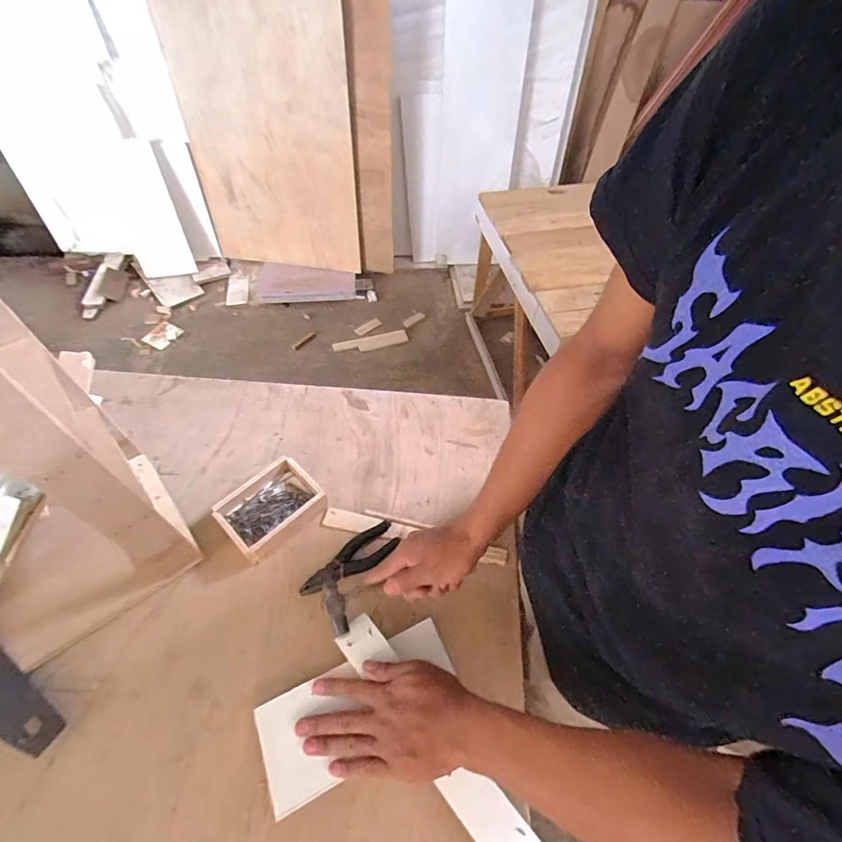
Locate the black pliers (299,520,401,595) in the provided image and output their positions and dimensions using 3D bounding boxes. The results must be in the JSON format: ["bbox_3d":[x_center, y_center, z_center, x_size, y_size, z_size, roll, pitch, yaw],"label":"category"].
[{"bbox_3d":[-0.096,0.194,0.596,0.142,0.020,0.047,-33,61,-22],"label":"black pliers"}]

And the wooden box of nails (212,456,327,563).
[{"bbox_3d":[-0.216,0.125,0.626,0.134,0.044,0.103,-37,62,-24],"label":"wooden box of nails"}]

